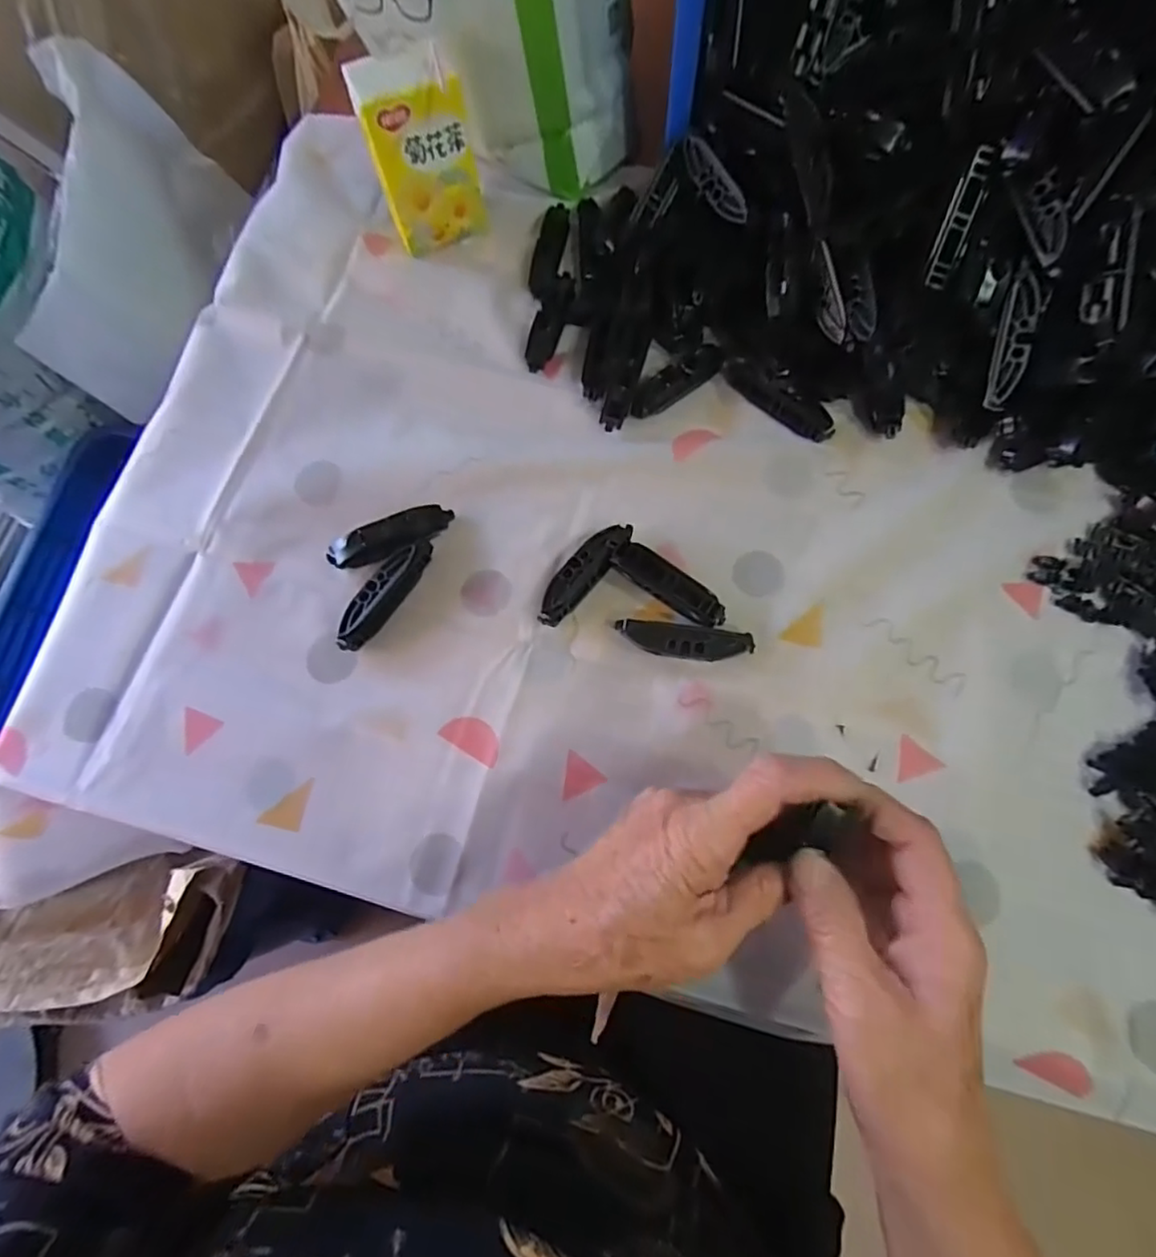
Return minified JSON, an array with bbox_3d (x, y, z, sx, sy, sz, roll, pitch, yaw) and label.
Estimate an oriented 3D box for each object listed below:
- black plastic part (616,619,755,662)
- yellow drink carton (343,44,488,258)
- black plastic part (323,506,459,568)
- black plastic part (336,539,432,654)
[{"bbox_3d":[0.064,0.009,0.370,0.079,0.014,0.019,8,74,5],"label":"black plastic part"},{"bbox_3d":[-0.109,-0.333,0.433,0.070,0.109,0.049,-14,73,-2],"label":"yellow drink carton"},{"bbox_3d":[-0.122,-0.061,0.400,0.081,0.016,0.022,-22,73,-4],"label":"black plastic part"},{"bbox_3d":[-0.124,-0.023,0.391,0.020,0.016,0.083,33,77,11],"label":"black plastic part"}]

